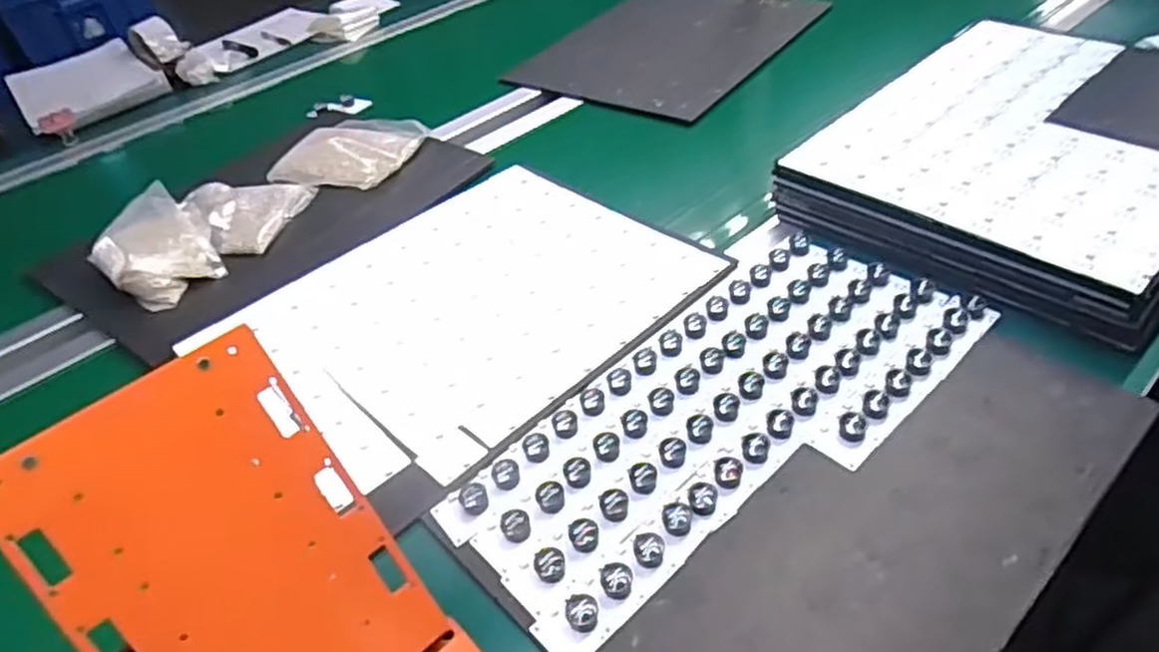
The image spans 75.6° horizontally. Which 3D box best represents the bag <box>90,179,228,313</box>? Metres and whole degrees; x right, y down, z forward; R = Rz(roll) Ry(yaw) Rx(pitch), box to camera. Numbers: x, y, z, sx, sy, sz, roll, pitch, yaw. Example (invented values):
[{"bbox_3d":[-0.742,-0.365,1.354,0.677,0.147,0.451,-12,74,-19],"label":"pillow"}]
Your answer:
[{"bbox_3d":[-0.504,-0.089,0.895,0.166,0.066,0.124,28,52,33],"label":"bag"}]

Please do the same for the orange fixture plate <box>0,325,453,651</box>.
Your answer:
[{"bbox_3d":[-0.199,0.140,0.438,0.157,0.236,0.006,-36,10,-29],"label":"orange fixture plate"}]

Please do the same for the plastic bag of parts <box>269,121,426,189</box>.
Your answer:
[{"bbox_3d":[-0.318,-0.245,1.052,0.173,0.028,0.184,12,45,21],"label":"plastic bag of parts"}]

